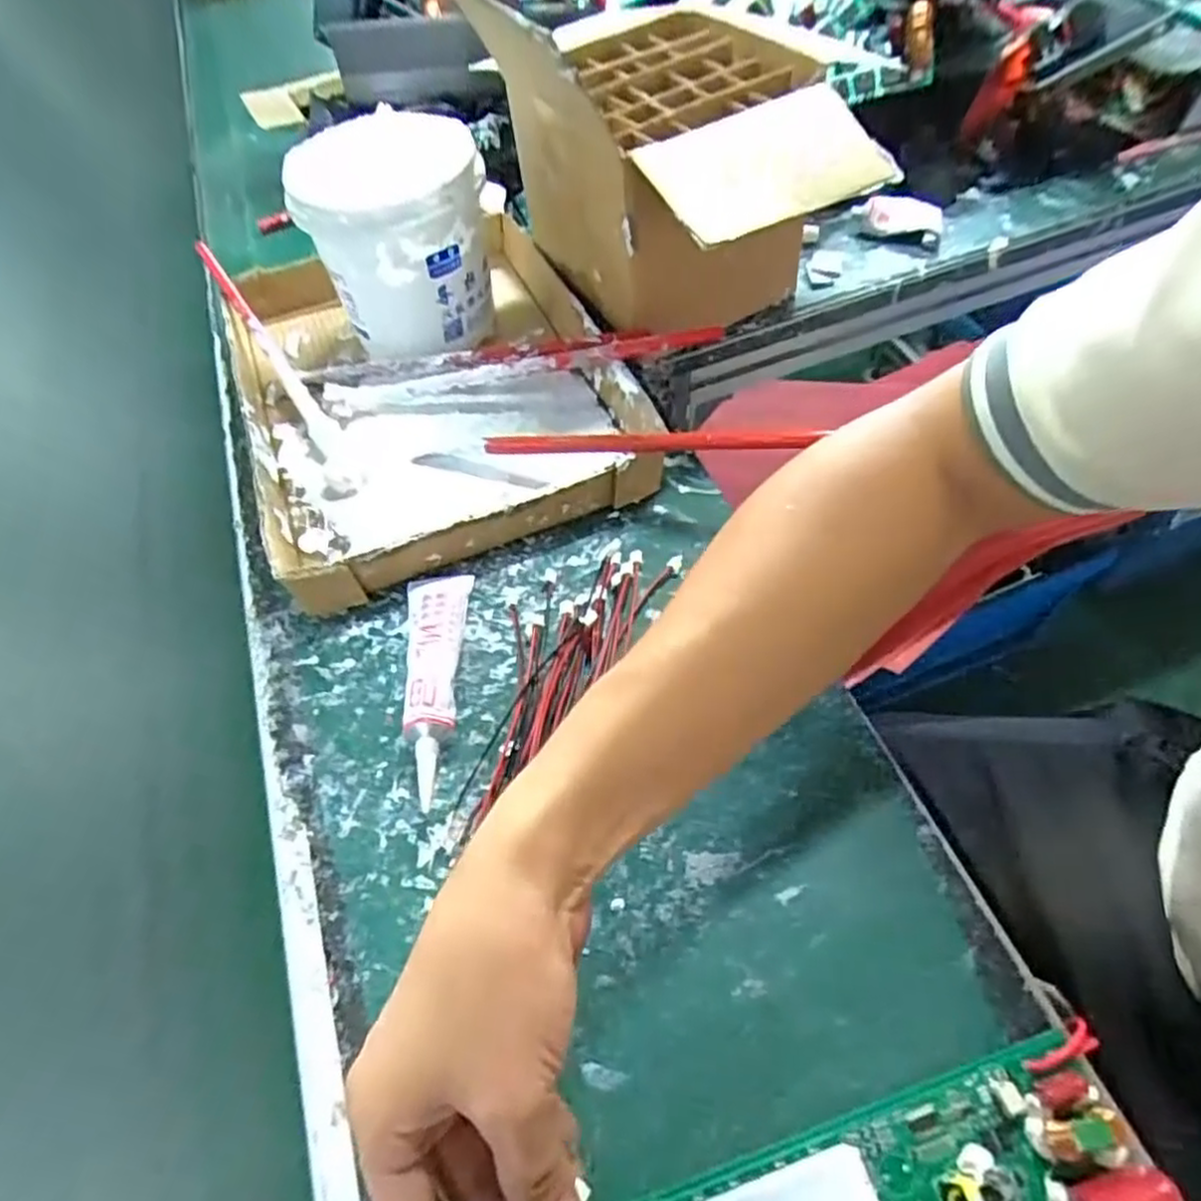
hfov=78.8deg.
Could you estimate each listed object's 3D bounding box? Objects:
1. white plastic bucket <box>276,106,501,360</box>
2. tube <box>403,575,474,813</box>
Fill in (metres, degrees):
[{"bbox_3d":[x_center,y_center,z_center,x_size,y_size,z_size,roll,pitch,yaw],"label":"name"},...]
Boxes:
[{"bbox_3d":[-0.138,-0.253,0.516,0.121,0.120,0.122,-2,56,3],"label":"white plastic bucket"},{"bbox_3d":[-0.085,0.037,0.377,0.033,0.027,0.132,-8,56,-1],"label":"tube"}]

